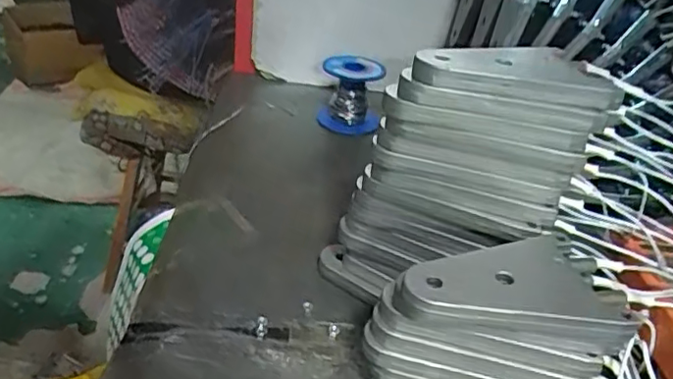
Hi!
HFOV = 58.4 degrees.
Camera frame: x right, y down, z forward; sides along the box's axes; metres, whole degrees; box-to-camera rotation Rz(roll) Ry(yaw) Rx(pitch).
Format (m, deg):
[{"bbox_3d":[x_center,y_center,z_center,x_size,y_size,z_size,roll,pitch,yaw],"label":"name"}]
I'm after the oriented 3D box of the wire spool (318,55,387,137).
[{"bbox_3d":[0.015,-0.102,0.626,0.060,0.070,0.063,6,32,-4],"label":"wire spool"}]

